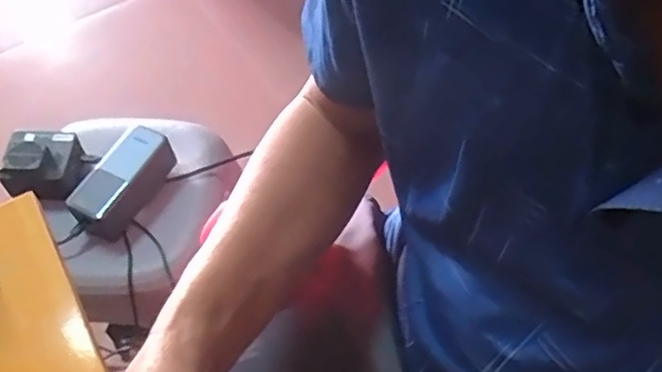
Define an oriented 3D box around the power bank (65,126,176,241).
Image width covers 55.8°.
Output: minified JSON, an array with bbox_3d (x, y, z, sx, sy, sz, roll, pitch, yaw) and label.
[{"bbox_3d":[-0.245,-0.005,0.736,0.058,0.059,0.124,30,62,23],"label":"power bank"}]

